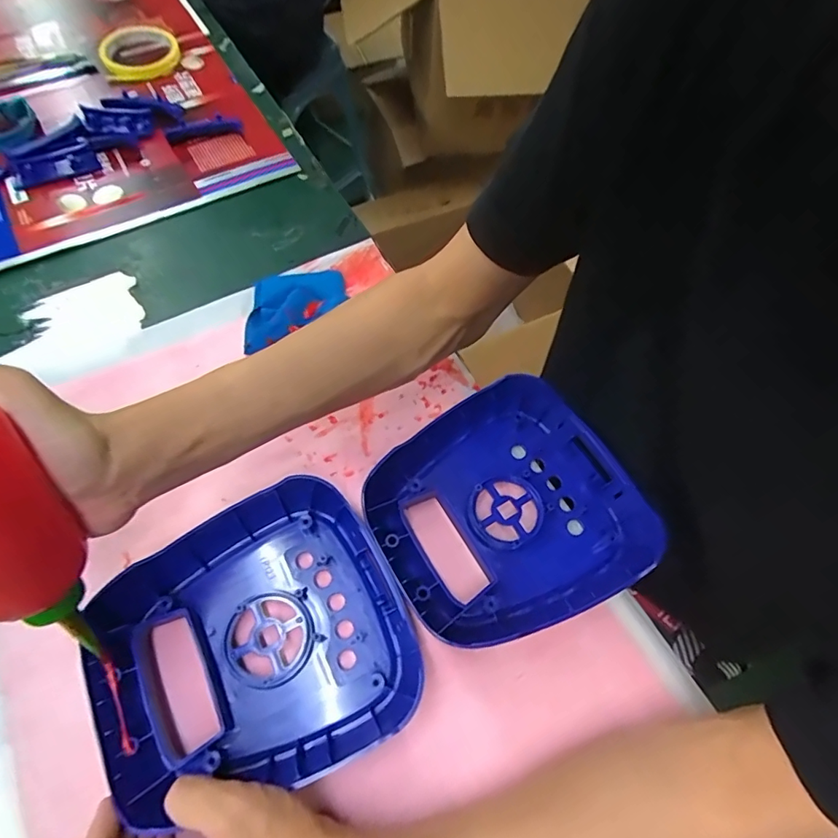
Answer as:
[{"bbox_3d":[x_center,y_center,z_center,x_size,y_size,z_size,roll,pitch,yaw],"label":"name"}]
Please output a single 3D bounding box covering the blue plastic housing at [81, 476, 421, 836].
[{"bbox_3d":[-0.101,0.139,0.313,0.177,0.038,0.162,-26,67,-14],"label":"blue plastic housing"}]

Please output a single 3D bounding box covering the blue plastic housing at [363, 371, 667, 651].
[{"bbox_3d":[0.060,0.062,0.360,0.182,0.040,0.166,-23,66,-13],"label":"blue plastic housing"}]

